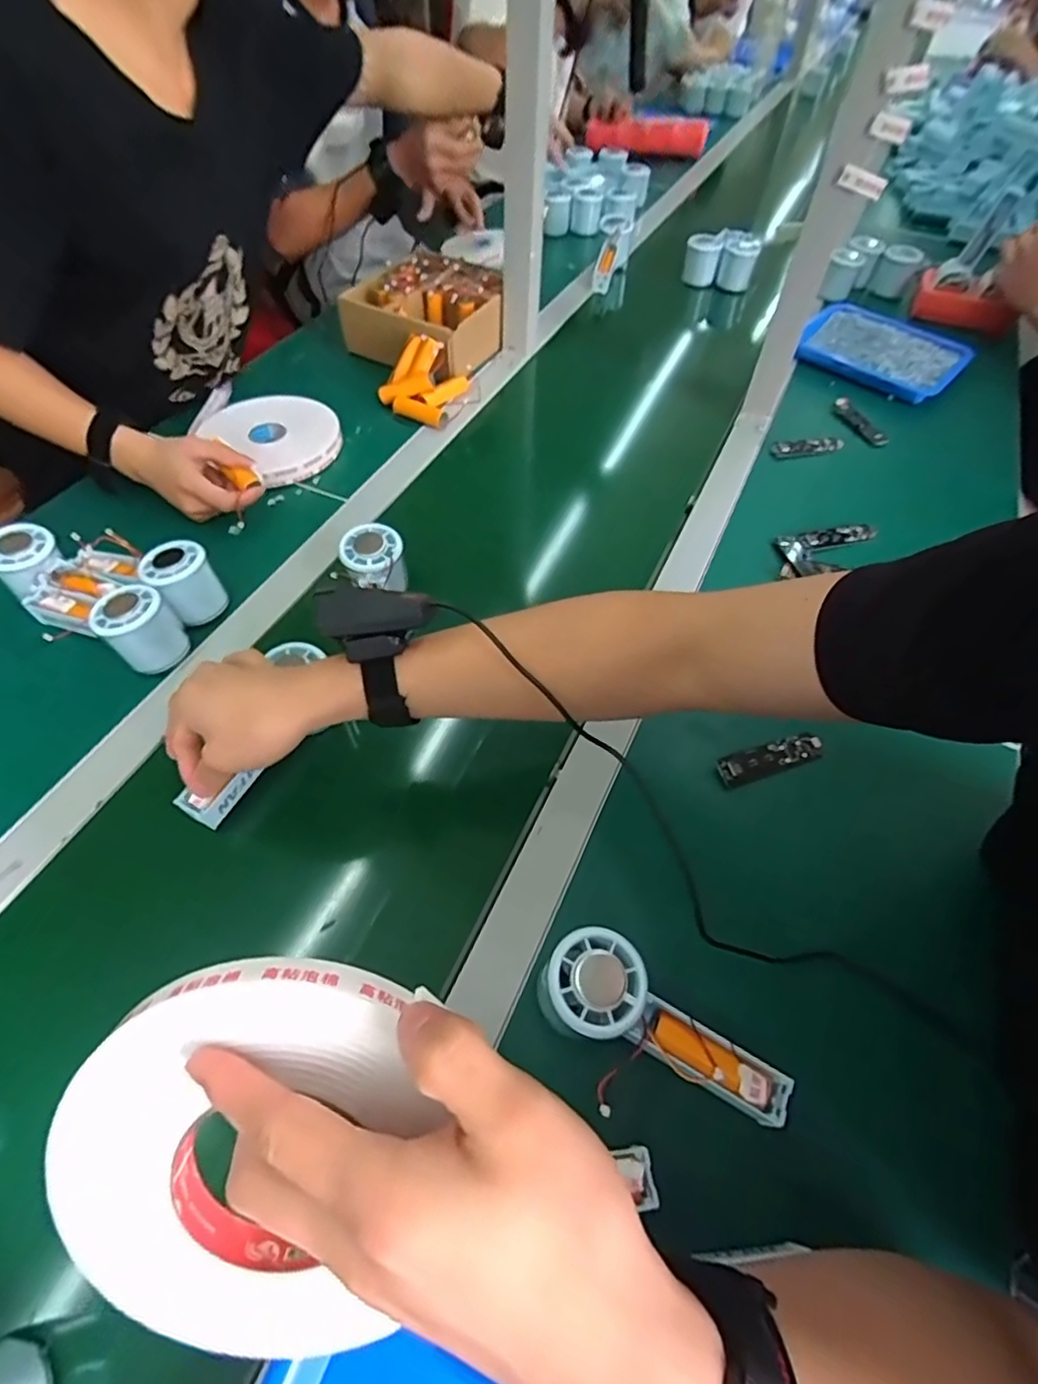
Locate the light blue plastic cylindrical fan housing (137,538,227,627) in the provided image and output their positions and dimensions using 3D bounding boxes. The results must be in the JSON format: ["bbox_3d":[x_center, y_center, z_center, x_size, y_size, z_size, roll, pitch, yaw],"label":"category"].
[{"bbox_3d":[-0.304,-0.100,0.559,0.056,0.059,0.053,-31,62,-22],"label":"light blue plastic cylindrical fan housing"}]

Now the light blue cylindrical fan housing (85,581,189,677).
[{"bbox_3d":[-0.325,-0.055,0.528,0.059,0.057,0.054,-36,63,-24],"label":"light blue cylindrical fan housing"}]

